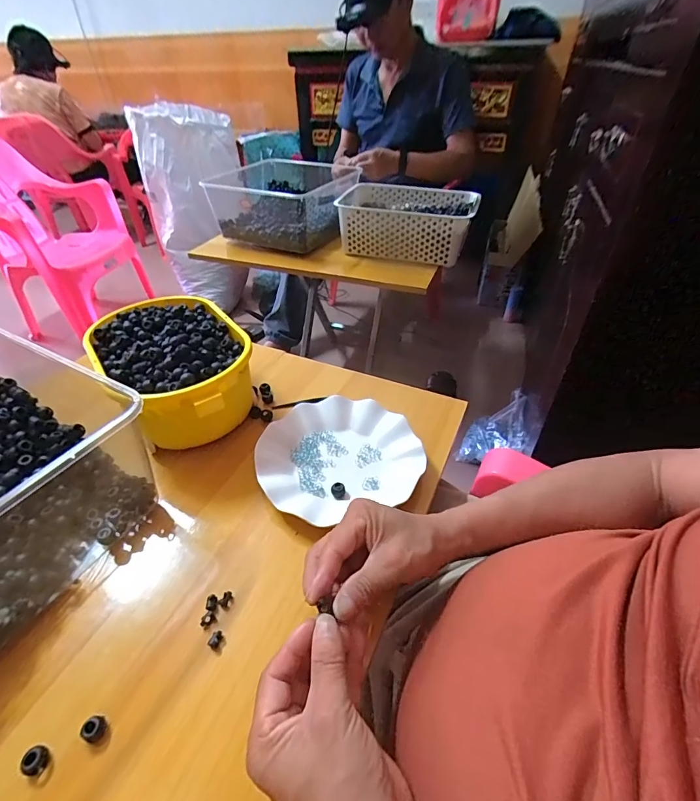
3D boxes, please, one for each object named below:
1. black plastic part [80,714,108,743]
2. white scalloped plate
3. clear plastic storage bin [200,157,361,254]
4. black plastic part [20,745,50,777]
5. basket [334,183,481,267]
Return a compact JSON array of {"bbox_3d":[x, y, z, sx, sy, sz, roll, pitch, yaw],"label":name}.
[{"bbox_3d":[-0.185,0.235,0.290,0.016,0.010,0.015,-1,41,1],"label":"black plastic part"},{"bbox_3d":[-0.015,0.061,0.474,0.179,0.022,0.166,-1,41,1],"label":"white scalloped plate"},{"bbox_3d":[-0.155,-0.494,1.036,0.314,0.137,0.288,22,46,25],"label":"clear plastic storage bin"},{"bbox_3d":[-0.216,0.247,0.277,0.012,0.011,0.015,-1,41,1],"label":"black plastic part"},{"bbox_3d":[0.133,-0.435,0.986,0.307,0.114,0.236,6,41,9],"label":"basket"}]

